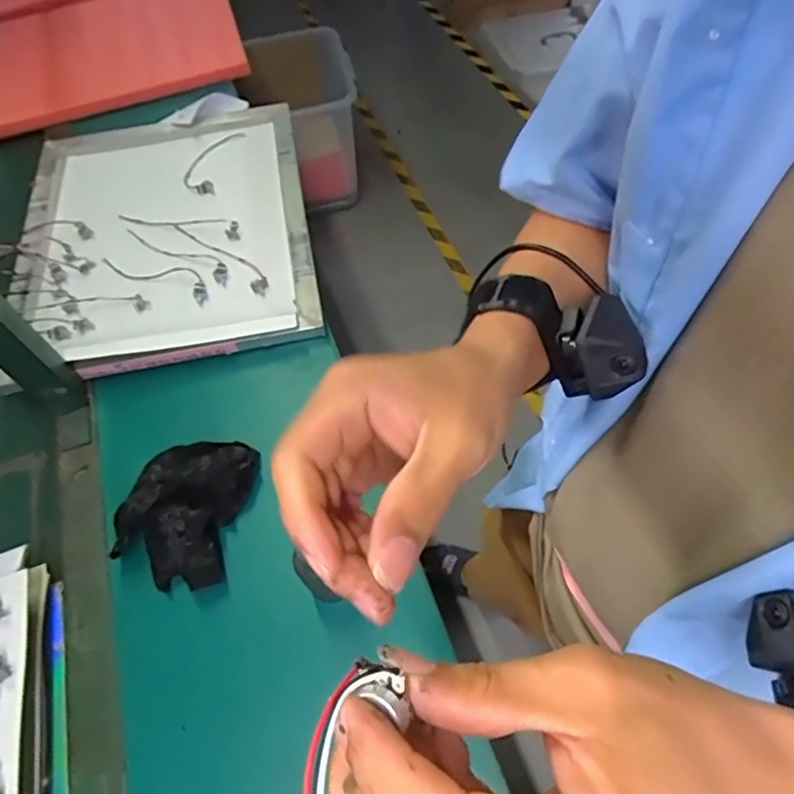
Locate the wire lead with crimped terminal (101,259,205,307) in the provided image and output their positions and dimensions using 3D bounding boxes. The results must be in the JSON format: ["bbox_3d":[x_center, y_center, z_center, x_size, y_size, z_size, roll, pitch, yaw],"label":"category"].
[{"bbox_3d":[-0.343,-0.178,0.820,0.196,0.020,0.050,19,61,18],"label":"wire lead with crimped terminal"}]

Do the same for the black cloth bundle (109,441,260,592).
[{"bbox_3d":[-0.234,0.121,0.619,0.138,0.072,0.156,5,57,10],"label":"black cloth bundle"}]

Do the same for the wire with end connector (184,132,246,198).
[{"bbox_3d":[-0.307,-0.390,0.957,0.063,0.018,0.160,5,58,10],"label":"wire with end connector"}]

